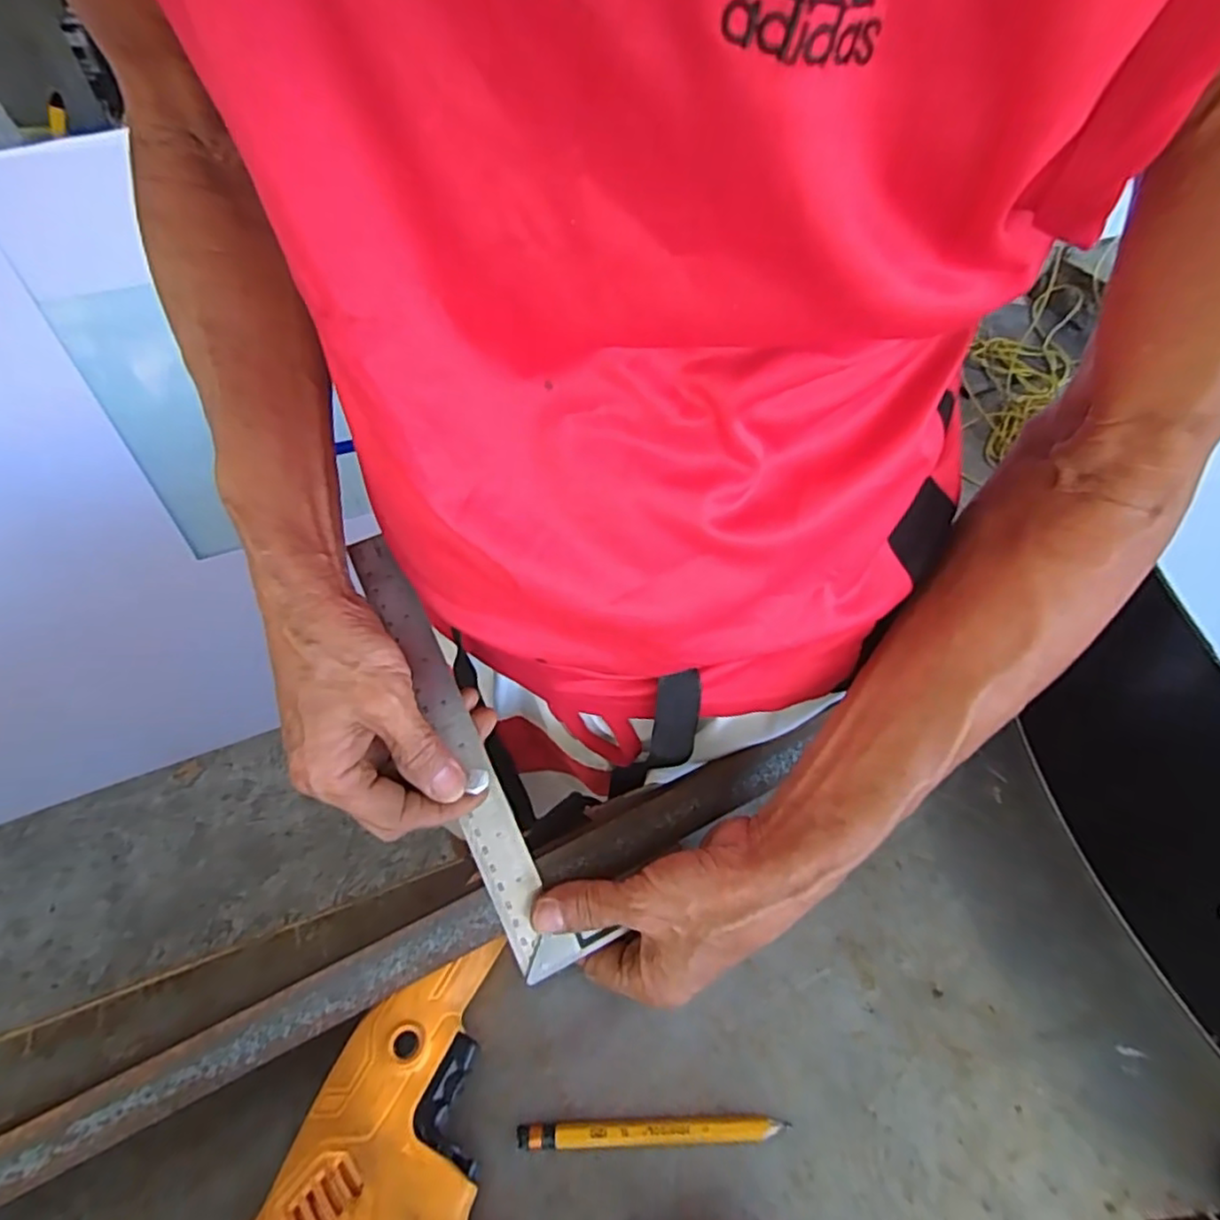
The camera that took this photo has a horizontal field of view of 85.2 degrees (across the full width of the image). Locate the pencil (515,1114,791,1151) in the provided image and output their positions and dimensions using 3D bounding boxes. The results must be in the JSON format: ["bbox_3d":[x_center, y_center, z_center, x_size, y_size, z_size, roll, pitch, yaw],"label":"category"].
[{"bbox_3d":[0.020,0.253,0.322,0.128,0.008,0.011,-2,50,-1],"label":"pencil"}]

